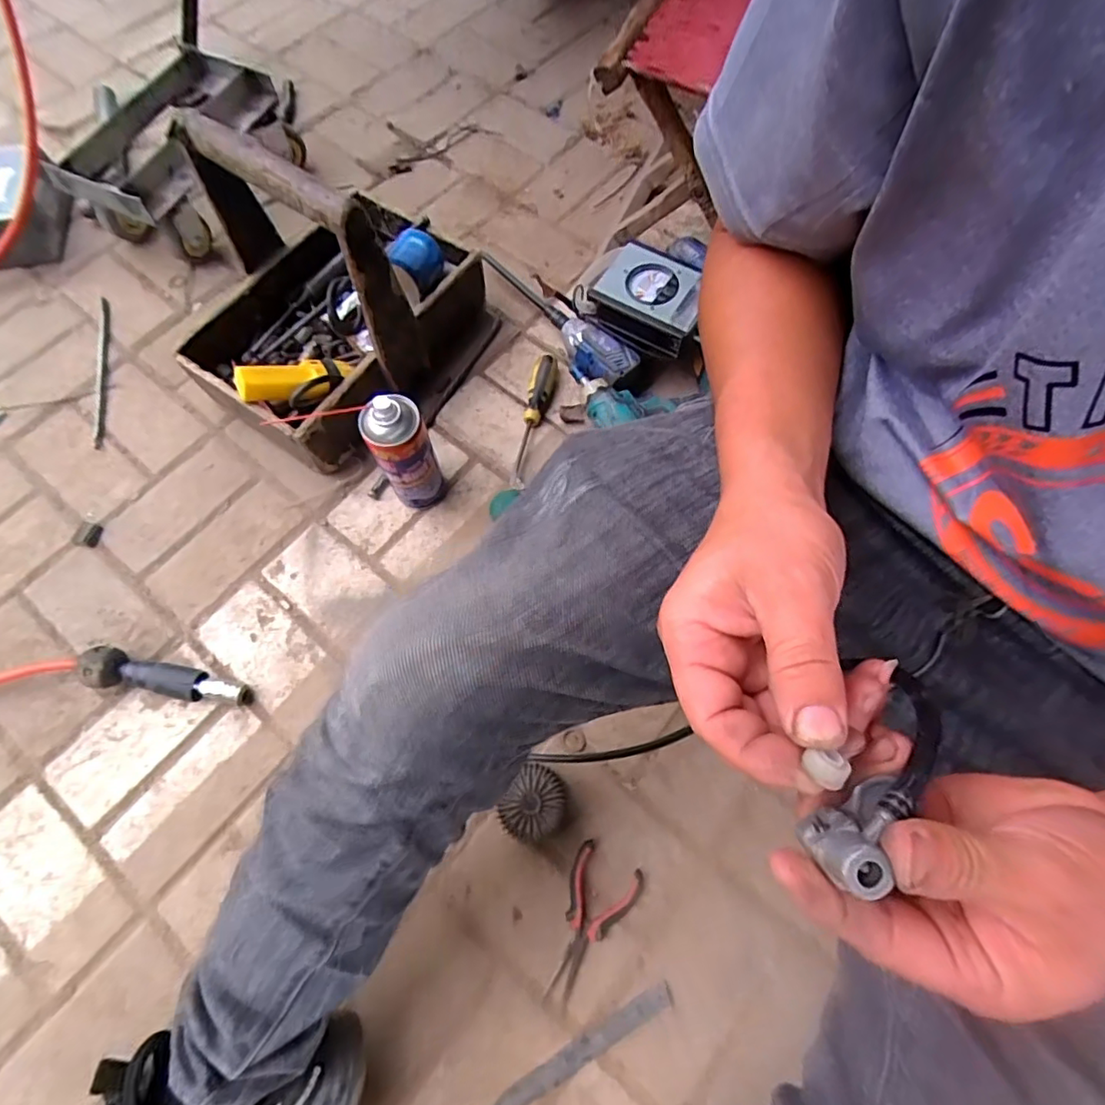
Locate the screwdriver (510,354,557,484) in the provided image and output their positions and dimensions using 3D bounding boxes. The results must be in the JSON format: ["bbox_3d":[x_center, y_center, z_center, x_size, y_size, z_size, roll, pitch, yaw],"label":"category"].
[{"bbox_3d":[-0.029,-0.180,0.754,0.031,0.028,0.182,14,83,5],"label":"screwdriver"}]

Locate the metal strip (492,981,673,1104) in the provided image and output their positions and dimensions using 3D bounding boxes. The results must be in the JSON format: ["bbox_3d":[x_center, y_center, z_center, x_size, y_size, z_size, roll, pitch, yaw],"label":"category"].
[{"bbox_3d":[0.010,0.467,0.515,0.226,0.004,0.022,-26,70,-11],"label":"metal strip"}]

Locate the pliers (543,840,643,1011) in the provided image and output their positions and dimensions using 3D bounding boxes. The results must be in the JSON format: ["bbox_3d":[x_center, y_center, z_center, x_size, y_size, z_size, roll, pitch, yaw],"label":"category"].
[{"bbox_3d":[0.030,0.357,0.541,0.066,0.012,0.132,28,70,10],"label":"pliers"}]

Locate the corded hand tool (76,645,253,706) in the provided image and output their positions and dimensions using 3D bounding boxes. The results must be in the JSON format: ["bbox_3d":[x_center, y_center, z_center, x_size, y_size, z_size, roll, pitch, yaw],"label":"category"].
[{"bbox_3d":[-0.421,0.141,0.615,0.169,0.045,0.041,12,68,4],"label":"corded hand tool"}]

